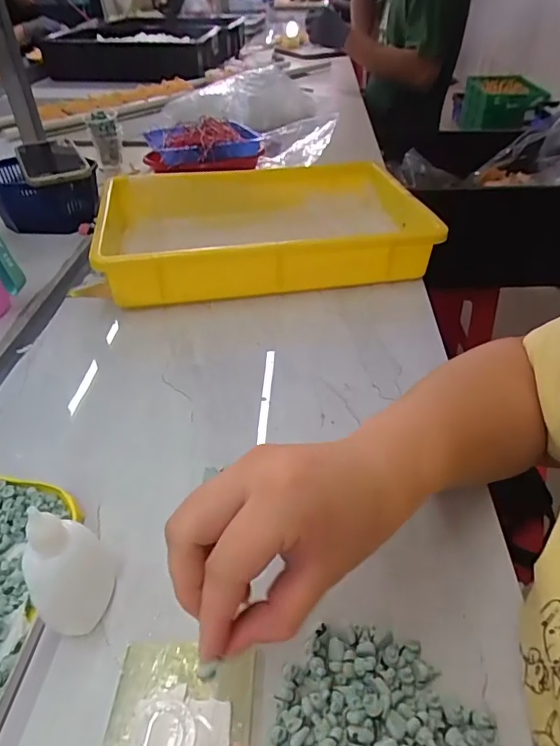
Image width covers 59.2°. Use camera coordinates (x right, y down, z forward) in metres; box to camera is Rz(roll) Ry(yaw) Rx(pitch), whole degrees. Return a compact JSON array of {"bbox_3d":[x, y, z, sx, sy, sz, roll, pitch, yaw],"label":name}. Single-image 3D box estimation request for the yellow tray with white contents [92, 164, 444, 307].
[{"bbox_3d":[-0.023,-0.167,0.587,0.359,0.073,0.225,-6,40,-7],"label":"yellow tray with white contents"}]

